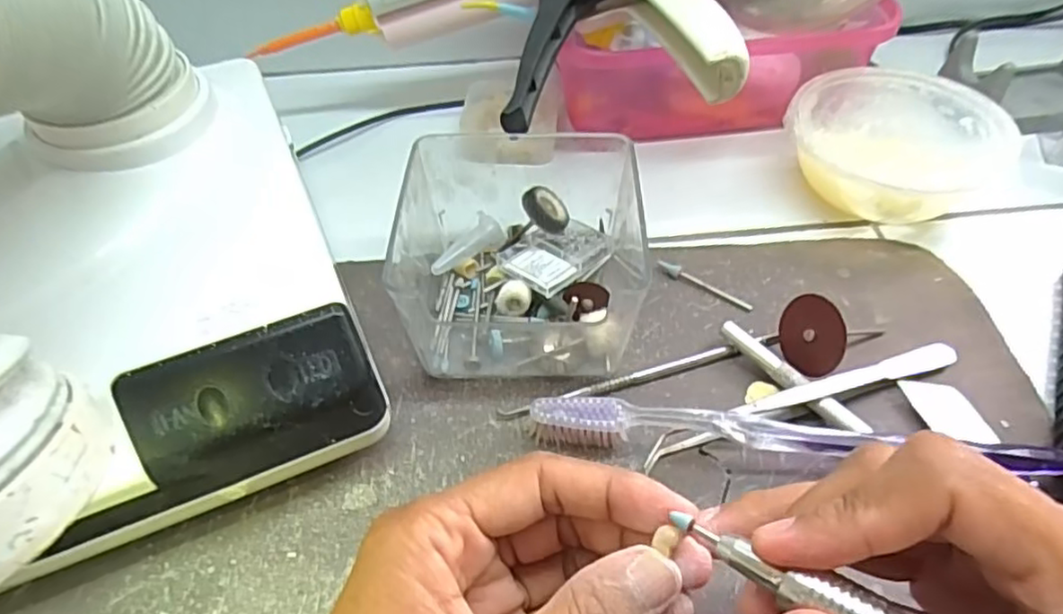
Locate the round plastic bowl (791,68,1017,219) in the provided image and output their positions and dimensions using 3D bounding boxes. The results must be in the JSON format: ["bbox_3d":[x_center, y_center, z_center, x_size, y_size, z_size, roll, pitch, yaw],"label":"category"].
[{"bbox_3d":[0.184,-0.081,0.340,0.104,0.040,0.100,-1,51,1],"label":"round plastic bowl"}]

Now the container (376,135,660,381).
[{"bbox_3d":[-0.006,-0.026,0.289,0.101,0.055,0.104,-1,51,1],"label":"container"}]

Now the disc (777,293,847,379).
[{"bbox_3d":[0.116,0.012,0.271,0.004,0.030,0.033,3,77,-37],"label":"disc"}]

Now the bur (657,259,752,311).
[{"bbox_3d":[0.081,-0.011,0.306,0.047,0.007,0.006,28,56,22],"label":"bur"}]

